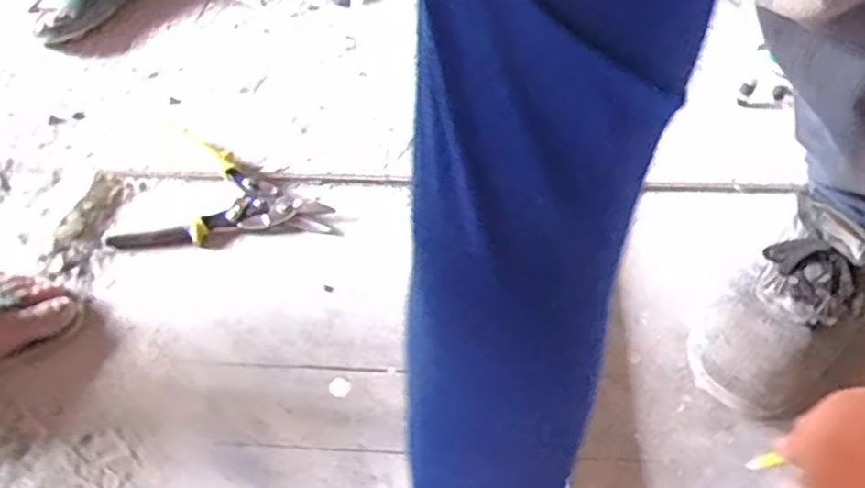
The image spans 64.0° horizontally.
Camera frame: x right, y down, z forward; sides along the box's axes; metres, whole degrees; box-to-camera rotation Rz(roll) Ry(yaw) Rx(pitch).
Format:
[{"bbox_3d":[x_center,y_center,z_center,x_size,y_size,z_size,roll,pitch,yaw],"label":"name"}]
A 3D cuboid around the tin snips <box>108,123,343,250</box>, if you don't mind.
[{"bbox_3d":[-0.228,-0.067,0.780,0.235,0.041,0.165,-5,47,-3],"label":"tin snips"}]

